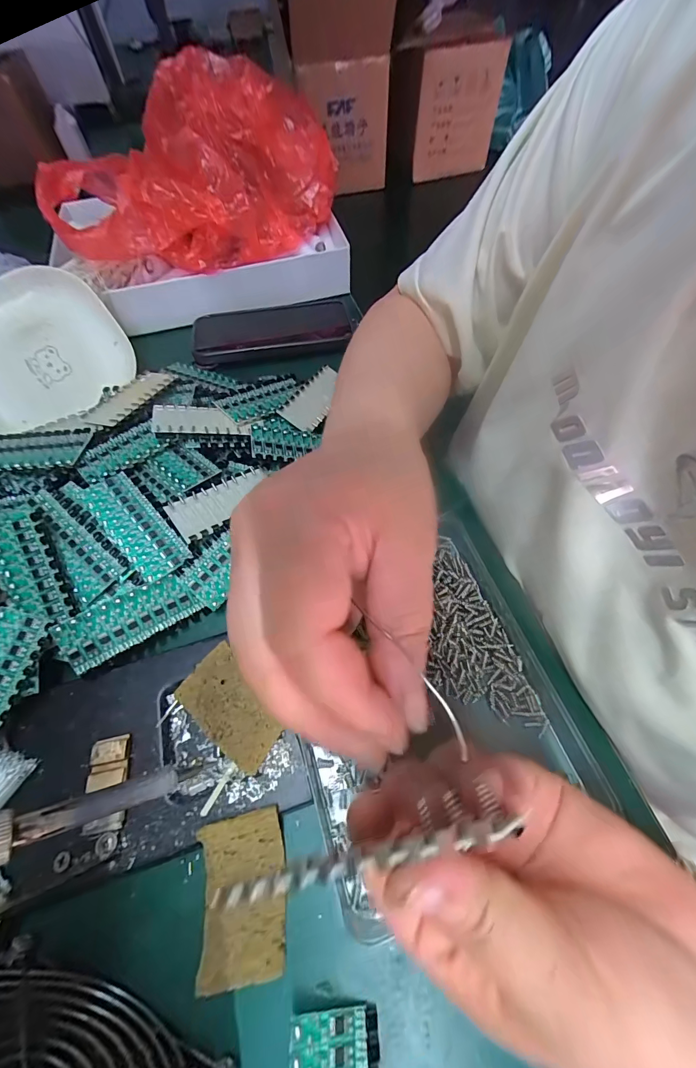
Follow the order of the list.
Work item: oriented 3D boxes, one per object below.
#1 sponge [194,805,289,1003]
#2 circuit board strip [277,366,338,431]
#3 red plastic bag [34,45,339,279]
[{"bbox_3d":[-0.049,0.166,0.178,0.037,0.008,0.062,-5,69,-7],"label":"sponge"},{"bbox_3d":[-0.027,-0.117,0.330,0.030,0.004,0.074,39,60,-8],"label":"circuit board strip"},{"bbox_3d":[-0.152,-0.344,0.376,0.259,0.135,0.156,-38,66,-19],"label":"red plastic bag"}]

